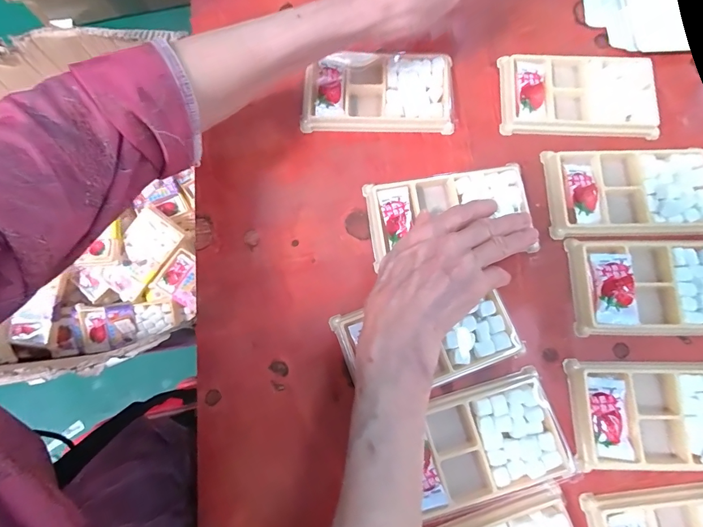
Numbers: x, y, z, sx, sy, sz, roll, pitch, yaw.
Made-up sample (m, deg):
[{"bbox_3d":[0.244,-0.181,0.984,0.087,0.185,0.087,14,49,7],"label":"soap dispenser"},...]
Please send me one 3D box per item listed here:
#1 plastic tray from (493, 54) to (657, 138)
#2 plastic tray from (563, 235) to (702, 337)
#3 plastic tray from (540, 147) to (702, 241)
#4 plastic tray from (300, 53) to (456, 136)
[{"bbox_3d":[0.204,-0.152,0.338,0.133,0.011,0.074,3,77,2],"label":"plastic tray"},{"bbox_3d":[0.247,0.016,0.301,0.131,0.016,0.081,0,77,1],"label":"plastic tray"},{"bbox_3d":[0.235,-0.060,0.316,0.130,0.010,0.074,-1,77,1],"label":"plastic tray"},{"bbox_3d":[0.025,-0.158,0.344,0.133,0.020,0.072,2,77,1],"label":"plastic tray"}]

